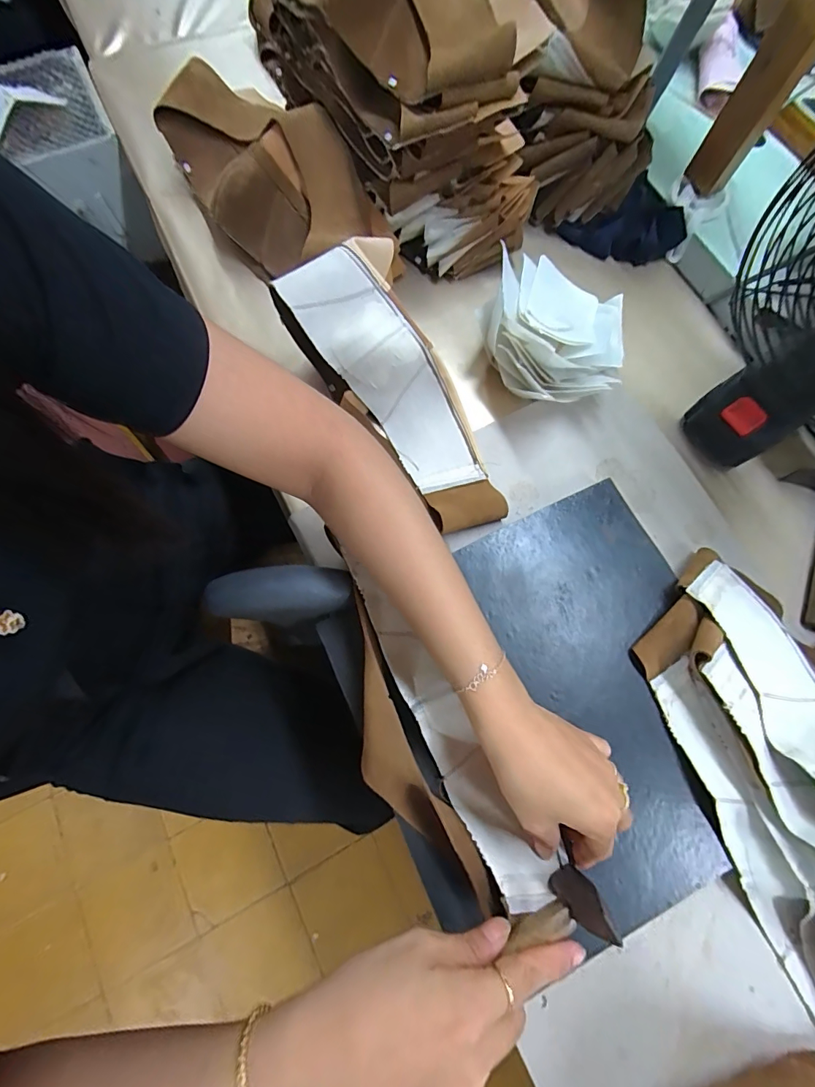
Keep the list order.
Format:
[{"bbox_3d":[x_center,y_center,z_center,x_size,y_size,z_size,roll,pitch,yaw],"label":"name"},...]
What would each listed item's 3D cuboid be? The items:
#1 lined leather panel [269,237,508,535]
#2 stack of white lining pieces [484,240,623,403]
[{"bbox_3d":[0.000,-0.142,0.409,0.115,0.064,0.282,-35,99,-11],"label":"lined leather panel"},{"bbox_3d":[0.146,-0.208,0.430,0.137,0.082,0.137,8,73,0],"label":"stack of white lining pieces"}]

